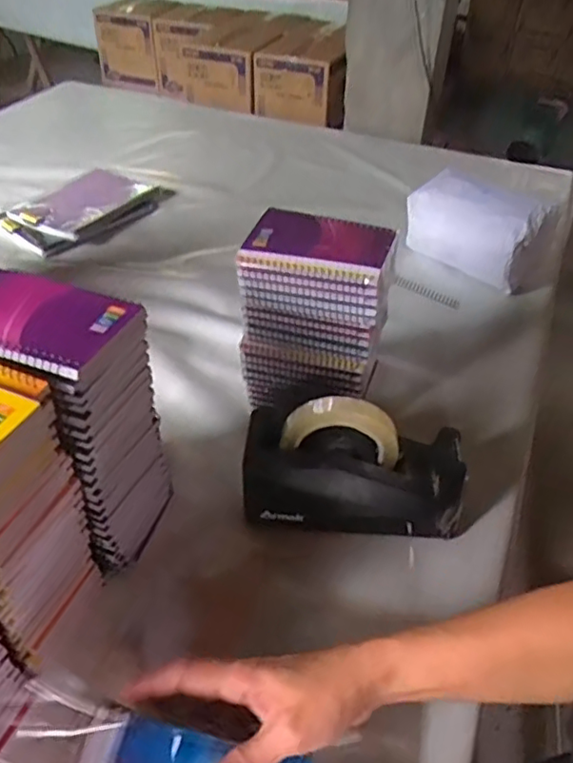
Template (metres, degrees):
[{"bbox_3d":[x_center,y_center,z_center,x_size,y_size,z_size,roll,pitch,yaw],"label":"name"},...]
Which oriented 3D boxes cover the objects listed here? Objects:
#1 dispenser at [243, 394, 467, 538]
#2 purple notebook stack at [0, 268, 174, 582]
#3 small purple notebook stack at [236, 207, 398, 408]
[{"bbox_3d":[0.063,0.078,0.567,0.200,0.128,0.074,5,43,2],"label":"dispenser"},{"bbox_3d":[-0.182,0.029,0.496,0.127,0.205,0.103,17,45,15],"label":"purple notebook stack"},{"bbox_3d":[0.027,-0.054,0.618,0.130,0.208,0.087,15,44,12],"label":"small purple notebook stack"}]

